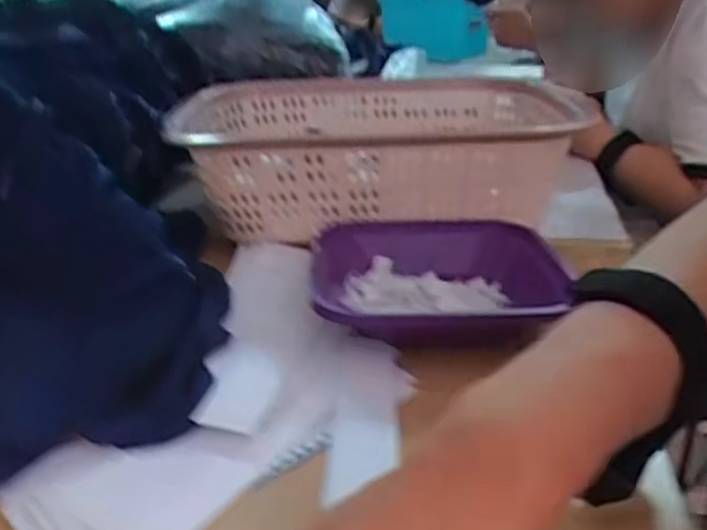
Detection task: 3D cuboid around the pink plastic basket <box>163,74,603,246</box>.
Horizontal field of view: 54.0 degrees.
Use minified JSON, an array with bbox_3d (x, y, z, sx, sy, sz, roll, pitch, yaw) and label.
[{"bbox_3d":[0.030,-0.100,0.603,0.298,0.105,0.222,3,24,10],"label":"pink plastic basket"}]

